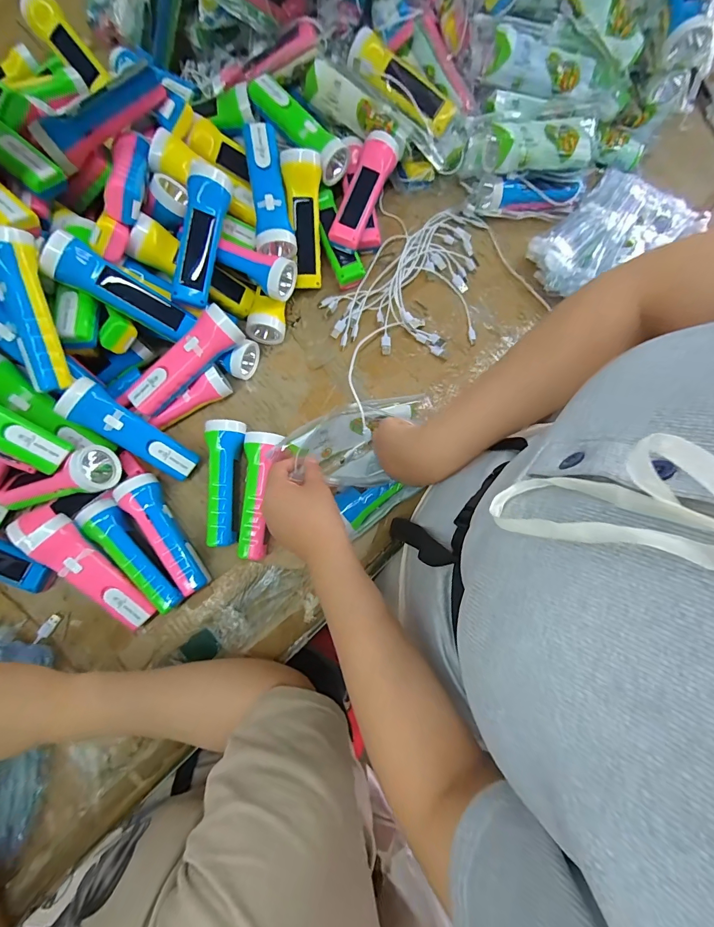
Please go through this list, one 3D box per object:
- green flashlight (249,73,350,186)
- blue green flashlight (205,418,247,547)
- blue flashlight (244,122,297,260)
[{"bbox_3d":[-0.080,-0.471,0.542,0.049,0.048,0.164,-41,81,-9],"label":"green flashlight"},{"bbox_3d":[-0.174,0.026,0.499,0.049,0.055,0.159,3,77,-1],"label":"blue green flashlight"},{"bbox_3d":[-0.119,-0.363,0.512,0.051,0.046,0.171,-10,94,-4],"label":"blue flashlight"}]

